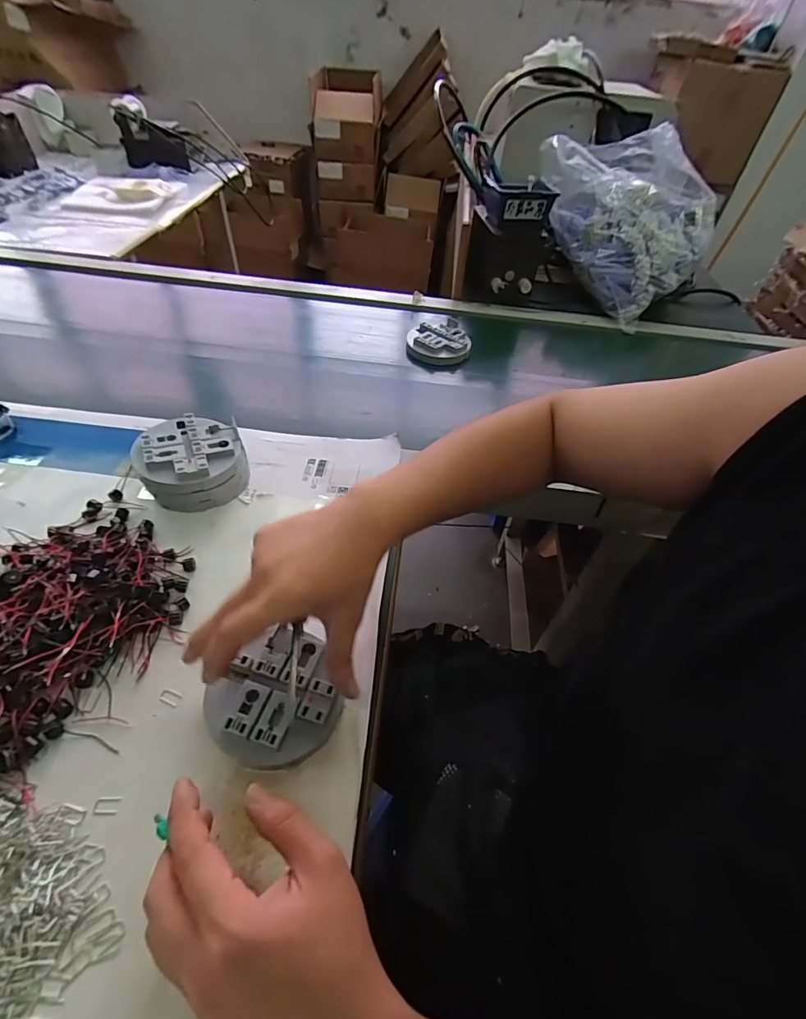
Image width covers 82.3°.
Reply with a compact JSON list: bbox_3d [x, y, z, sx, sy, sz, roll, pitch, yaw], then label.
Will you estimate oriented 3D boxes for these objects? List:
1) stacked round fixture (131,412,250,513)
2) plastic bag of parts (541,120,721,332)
[{"bbox_3d":[-0.221,-0.051,0.491,0.097,0.056,0.097,3,49,-4],"label":"stacked round fixture"},{"bbox_3d":[0.419,-0.564,0.910,0.264,0.223,0.341,-29,58,-28],"label":"plastic bag of parts"}]

